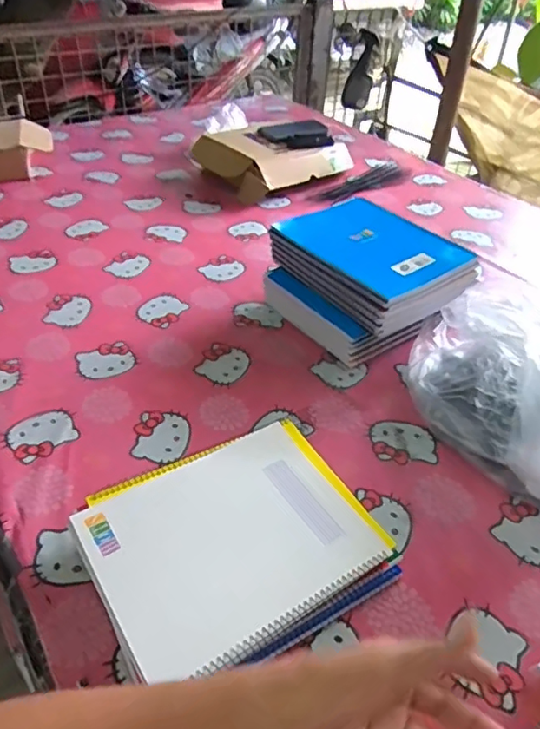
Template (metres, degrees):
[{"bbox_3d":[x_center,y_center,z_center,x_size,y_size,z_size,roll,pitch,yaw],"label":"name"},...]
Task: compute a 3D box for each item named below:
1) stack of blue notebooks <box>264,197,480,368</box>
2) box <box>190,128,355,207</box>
[{"bbox_3d":[0.146,-0.132,0.880,0.211,0.128,0.233,-24,46,-29],"label":"stack of blue notebooks"},{"bbox_3d":[0.001,-0.477,1.315,0.308,0.088,0.256,-30,49,-33],"label":"box"}]

